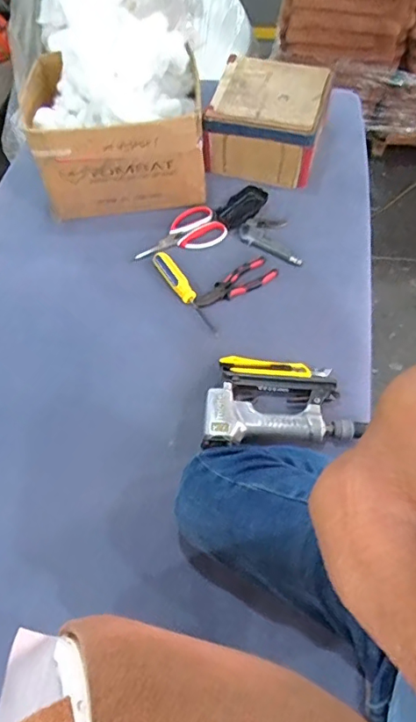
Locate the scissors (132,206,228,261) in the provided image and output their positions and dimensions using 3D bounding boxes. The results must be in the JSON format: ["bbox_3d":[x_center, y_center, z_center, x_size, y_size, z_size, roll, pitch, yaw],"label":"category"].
[{"bbox_3d":[-0.054,-0.229,0.949,0.172,0.020,0.090,-31,61,-16],"label":"scissors"}]

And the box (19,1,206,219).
[{"bbox_3d":[-0.172,-0.439,0.954,0.308,0.224,0.243,-6,57,-1],"label":"box"}]

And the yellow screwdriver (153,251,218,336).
[{"bbox_3d":[-0.040,-0.118,0.873,0.028,0.026,0.189,-28,60,-14],"label":"yellow screwdriver"}]

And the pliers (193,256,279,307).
[{"bbox_3d":[0.047,-0.134,0.886,0.152,0.011,0.052,-28,60,-15],"label":"pliers"}]

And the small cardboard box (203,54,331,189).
[{"bbox_3d":[0.119,-0.481,1.032,0.209,0.137,0.210,13,59,11],"label":"small cardboard box"}]

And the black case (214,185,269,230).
[{"bbox_3d":[0.064,-0.301,0.984,0.111,0.021,0.059,-38,63,-20],"label":"black case"}]

